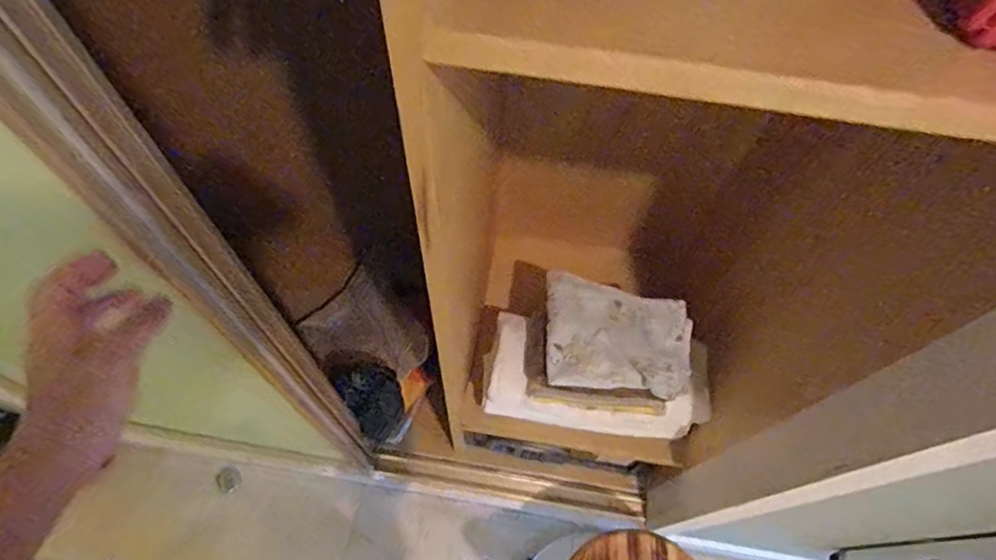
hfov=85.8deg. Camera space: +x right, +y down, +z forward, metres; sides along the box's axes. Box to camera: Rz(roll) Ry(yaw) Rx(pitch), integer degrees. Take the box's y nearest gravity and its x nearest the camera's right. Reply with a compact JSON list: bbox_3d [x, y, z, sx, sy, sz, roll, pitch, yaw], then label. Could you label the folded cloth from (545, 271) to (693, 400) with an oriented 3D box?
[{"bbox_3d":[0.189,0.078,0.860,0.227,0.052,0.204,9,61,3],"label":"folded cloth"}]

